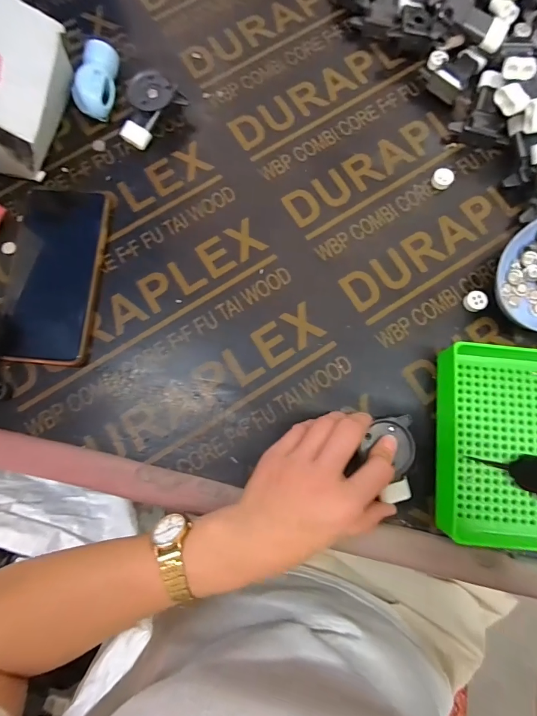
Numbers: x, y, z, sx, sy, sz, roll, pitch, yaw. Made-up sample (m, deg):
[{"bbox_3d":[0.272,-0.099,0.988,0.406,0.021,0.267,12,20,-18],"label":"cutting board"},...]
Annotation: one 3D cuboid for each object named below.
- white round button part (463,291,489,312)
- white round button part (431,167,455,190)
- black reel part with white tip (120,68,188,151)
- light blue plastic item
[{"bbox_3d":[0.185,-0.050,0.329,0.018,0.009,0.017,0,80,1],"label":"white round button part"},{"bbox_3d":[0.166,-0.171,0.351,0.019,0.008,0.019,0,80,1],"label":"white round button part"},{"bbox_3d":[-0.116,-0.236,0.352,0.043,0.029,0.065,44,83,8],"label":"black reel part with white tip"},{"bbox_3d":[-0.166,-0.267,0.358,0.031,0.031,0.069,10,80,3],"label":"light blue plastic item"}]

